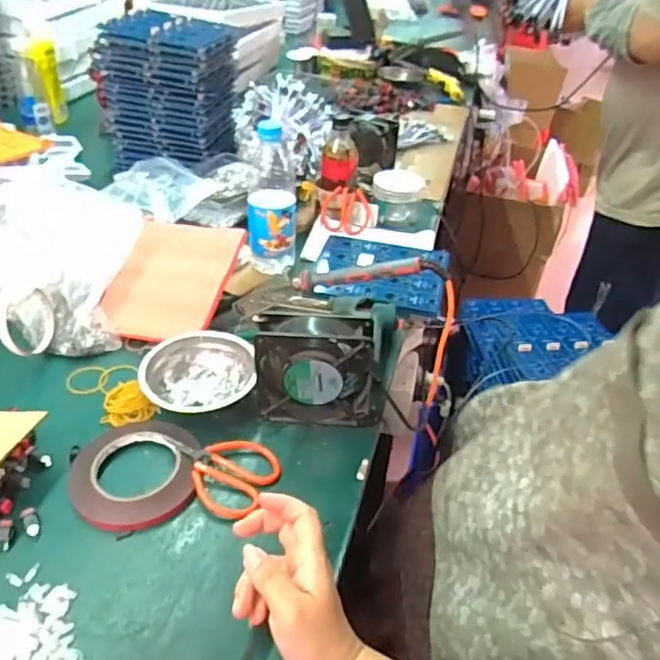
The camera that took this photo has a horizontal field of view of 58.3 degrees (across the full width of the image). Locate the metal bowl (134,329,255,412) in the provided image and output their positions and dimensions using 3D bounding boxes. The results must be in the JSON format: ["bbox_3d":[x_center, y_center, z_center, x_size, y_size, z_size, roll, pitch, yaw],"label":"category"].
[{"bbox_3d":[-0.148,0.043,0.678,0.119,0.033,0.099,5,37,1],"label":"metal bowl"}]

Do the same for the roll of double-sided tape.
[{"bbox_3d":[-0.189,0.133,0.574,0.115,0.015,0.128,0,37,-6],"label":"roll of double-sided tape"}]

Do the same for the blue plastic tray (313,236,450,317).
[{"bbox_3d":[0.081,-0.080,0.868,0.197,0.026,0.198,6,37,1],"label":"blue plastic tray"}]

